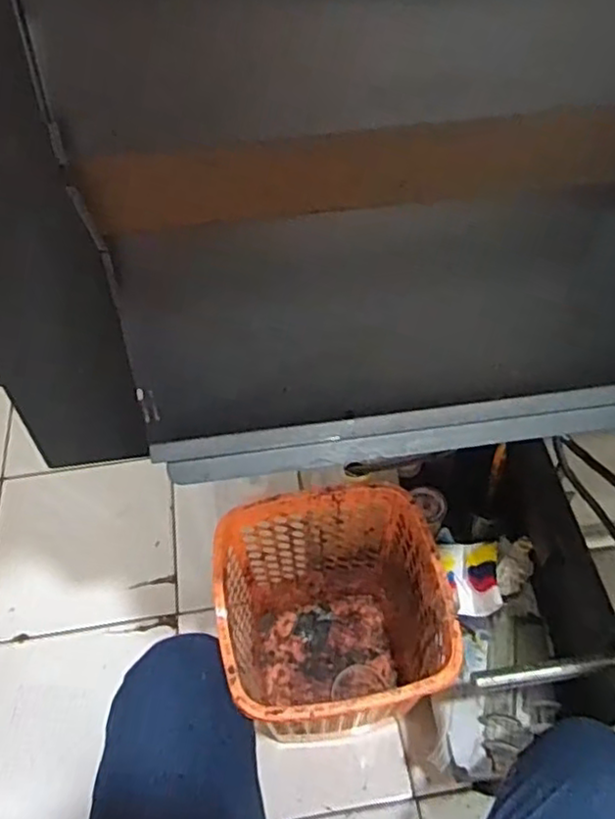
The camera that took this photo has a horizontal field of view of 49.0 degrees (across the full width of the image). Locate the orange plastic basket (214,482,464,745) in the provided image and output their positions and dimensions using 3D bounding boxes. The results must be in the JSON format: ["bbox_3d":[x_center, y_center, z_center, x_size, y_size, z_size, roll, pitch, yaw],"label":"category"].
[{"bbox_3d":[0.031,0.289,0.886,0.257,0.291,0.264,-7,53,-4],"label":"orange plastic basket"}]

